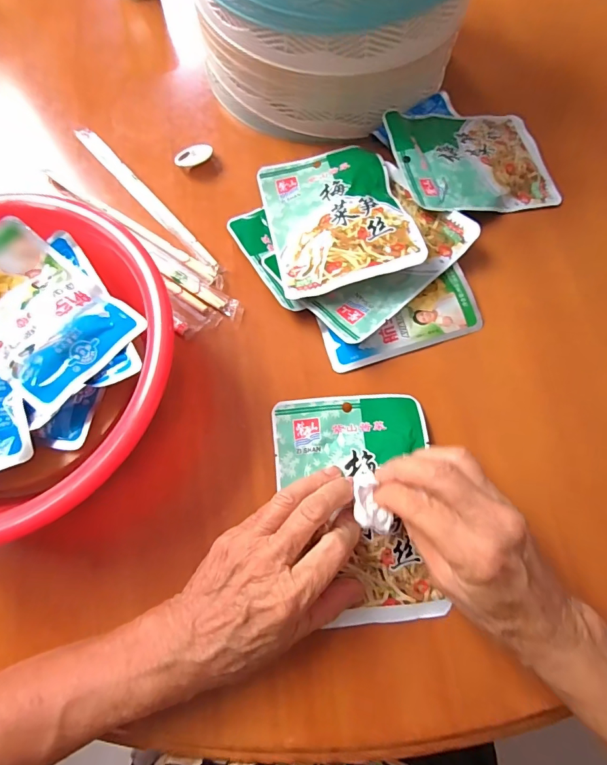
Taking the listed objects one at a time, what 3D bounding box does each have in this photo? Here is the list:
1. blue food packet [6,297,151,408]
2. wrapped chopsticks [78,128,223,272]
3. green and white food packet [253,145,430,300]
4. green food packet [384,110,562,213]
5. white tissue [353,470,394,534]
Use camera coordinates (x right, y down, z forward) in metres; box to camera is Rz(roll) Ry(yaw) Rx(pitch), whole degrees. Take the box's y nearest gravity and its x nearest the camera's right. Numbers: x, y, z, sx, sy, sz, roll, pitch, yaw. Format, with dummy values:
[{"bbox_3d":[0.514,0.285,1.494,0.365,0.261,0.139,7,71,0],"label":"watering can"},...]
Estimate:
[{"bbox_3d":[-0.148,-0.023,0.276,0.043,0.015,0.084,41,76,14],"label":"blue food packet"},{"bbox_3d":[-0.145,-0.168,0.377,0.016,0.007,0.211,-40,74,-12],"label":"wrapped chopsticks"},{"bbox_3d":[0.025,-0.142,0.350,0.110,0.011,0.145,-17,62,8],"label":"green and white food packet"},{"bbox_3d":[0.152,-0.202,0.379,0.142,0.012,0.110,-9,70,-14],"label":"green food packet"},{"bbox_3d":[0.042,0.078,0.273,0.021,0.022,0.040,-17,71,-5],"label":"white tissue"}]

